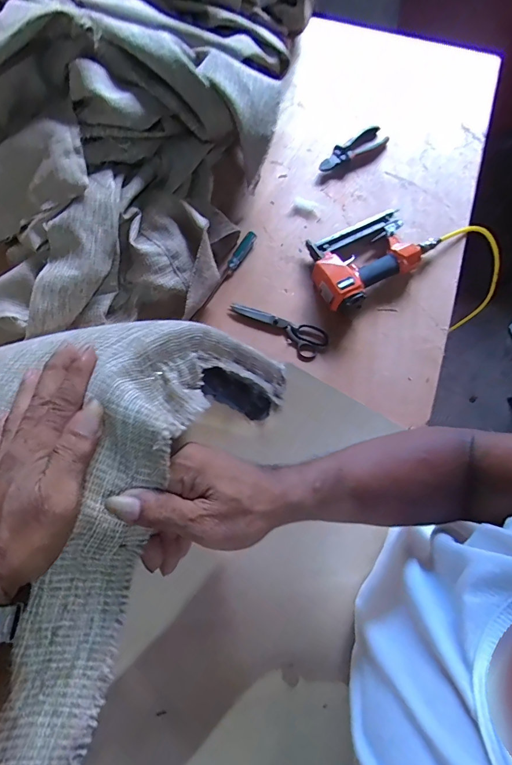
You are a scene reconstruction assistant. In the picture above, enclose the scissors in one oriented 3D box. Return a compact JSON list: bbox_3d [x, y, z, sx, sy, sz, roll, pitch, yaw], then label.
[{"bbox_3d":[0.045,-0.114,0.713,0.189,0.013,0.067,35,79,9],"label":"scissors"}]

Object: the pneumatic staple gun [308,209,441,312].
[{"bbox_3d":[0.215,-0.254,0.724,0.246,0.067,0.157,-34,78,-7],"label":"pneumatic staple gun"}]

